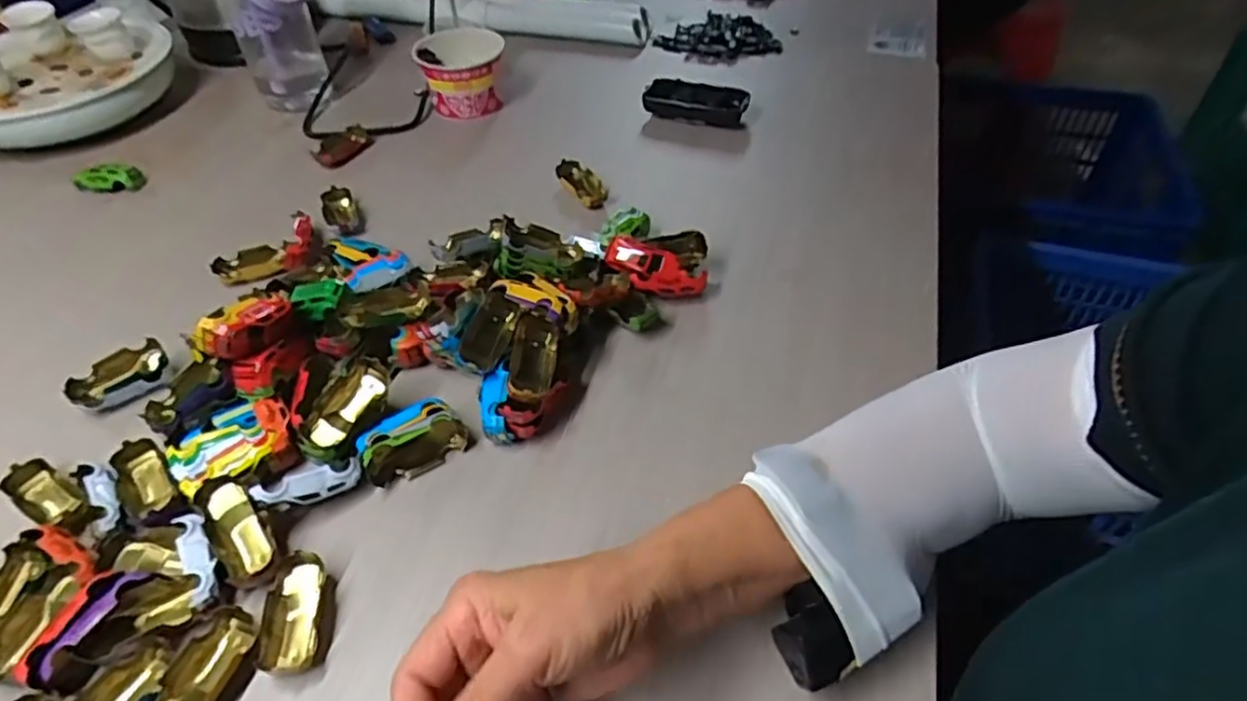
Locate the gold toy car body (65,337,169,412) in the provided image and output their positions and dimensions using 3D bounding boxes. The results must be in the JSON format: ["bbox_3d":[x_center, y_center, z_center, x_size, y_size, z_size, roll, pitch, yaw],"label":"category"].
[{"bbox_3d":[-0.364,0.020,0.513,0.063,0.023,0.033,-26,50,-20],"label":"gold toy car body"}]

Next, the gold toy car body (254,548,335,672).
[{"bbox_3d":[-0.182,0.146,0.393,0.034,0.018,0.062,-10,46,-6],"label":"gold toy car body"}]

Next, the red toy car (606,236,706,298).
[{"bbox_3d":[0.024,-0.064,0.560,0.082,0.023,0.030,26,51,6],"label":"red toy car"}]

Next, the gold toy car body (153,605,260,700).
[{"bbox_3d":[-0.218,0.169,0.372,0.040,0.014,0.064,12,48,15],"label":"gold toy car body"}]

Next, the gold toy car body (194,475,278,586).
[{"bbox_3d":[-0.228,0.108,0.418,0.029,0.017,0.068,-30,71,-23],"label":"gold toy car body"}]

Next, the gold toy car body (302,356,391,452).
[{"bbox_3d":[-0.186,0.036,0.469,0.031,0.025,0.066,14,49,17],"label":"gold toy car body"}]

